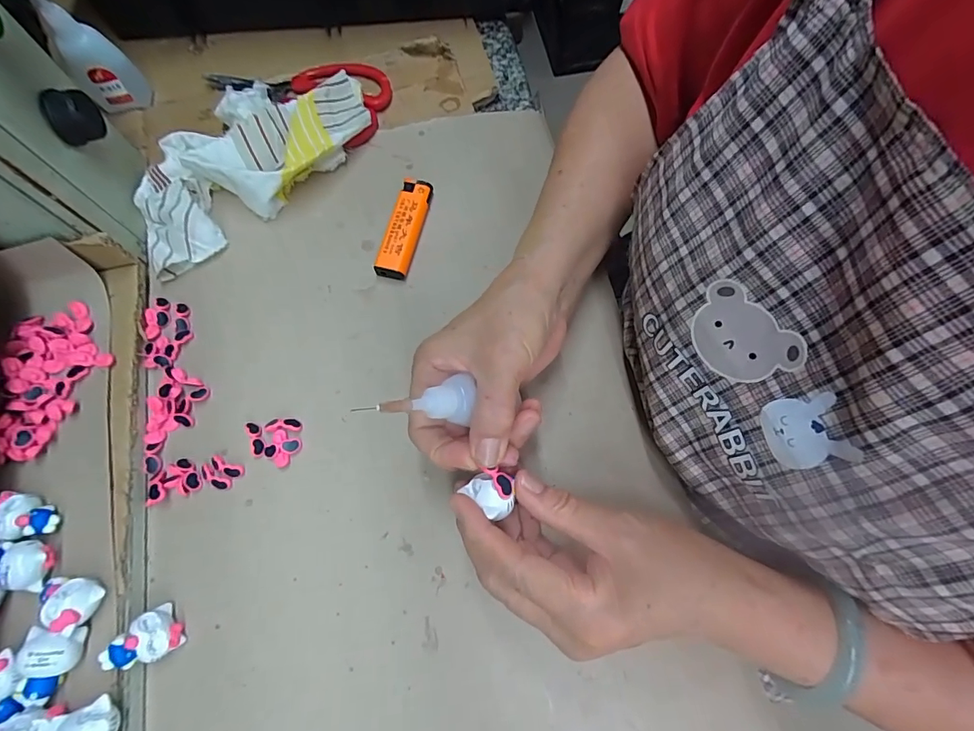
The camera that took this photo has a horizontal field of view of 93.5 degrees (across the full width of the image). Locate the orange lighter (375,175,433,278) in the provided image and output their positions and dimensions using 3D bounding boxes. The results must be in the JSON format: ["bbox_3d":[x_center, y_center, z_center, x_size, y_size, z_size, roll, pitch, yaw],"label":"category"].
[{"bbox_3d":[-0.061,-0.104,0.345,0.024,0.013,0.081,12,72,4],"label":"orange lighter"}]

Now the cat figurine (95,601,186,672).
[{"bbox_3d":[-0.191,0.153,0.253,0.036,0.012,0.025,-21,80,-40],"label":"cat figurine"}]

